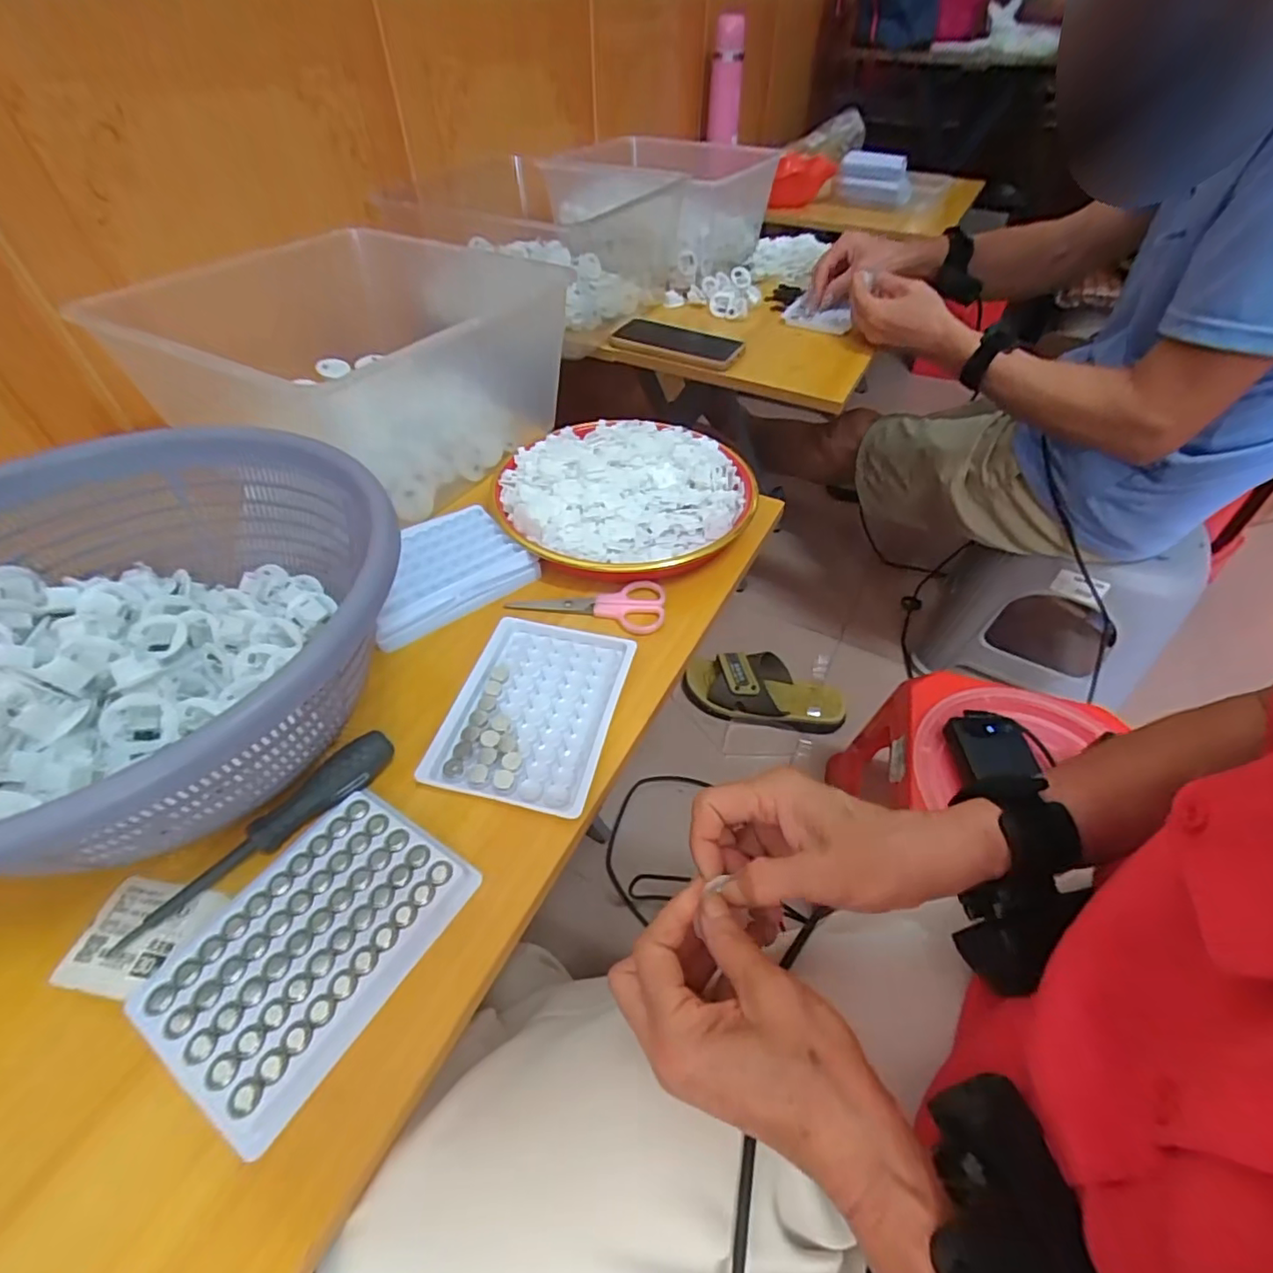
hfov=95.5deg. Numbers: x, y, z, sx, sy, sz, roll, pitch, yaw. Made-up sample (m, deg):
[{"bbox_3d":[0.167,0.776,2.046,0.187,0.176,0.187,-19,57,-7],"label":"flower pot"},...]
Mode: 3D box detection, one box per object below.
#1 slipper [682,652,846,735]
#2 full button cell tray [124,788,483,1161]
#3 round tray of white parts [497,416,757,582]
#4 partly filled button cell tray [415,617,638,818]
[{"bbox_3d":[0.213,0.087,0.953,0.247,0.060,0.108,10,48,8],"label":"slipper"},{"bbox_3d":[-0.150,0.140,0.271,0.097,0.009,0.127,28,53,22],"label":"full button cell tray"},{"bbox_3d":[-0.008,-0.124,0.494,0.209,0.028,0.207,-2,48,-3],"label":"round tray of white parts"},{"bbox_3d":[-0.064,0.043,0.360,0.099,0.007,0.129,11,49,9],"label":"partly filled button cell tray"}]

